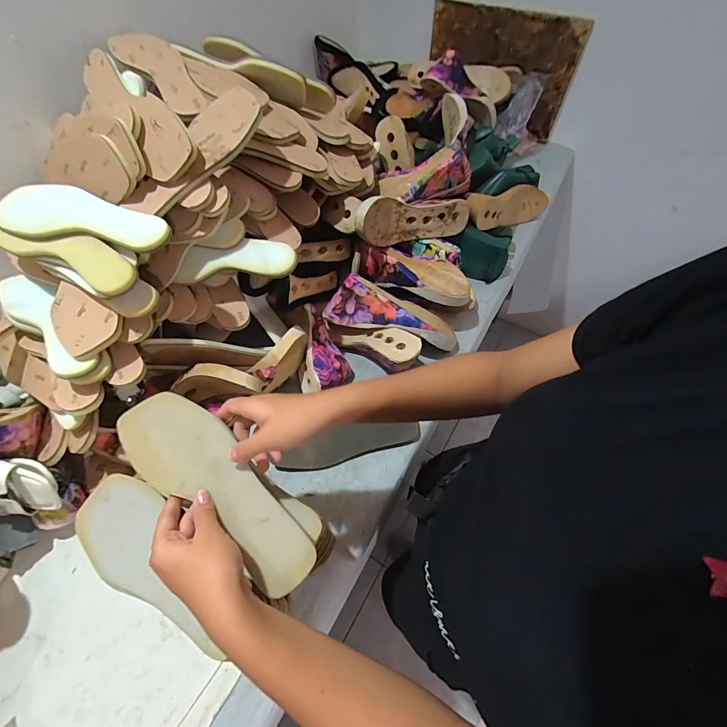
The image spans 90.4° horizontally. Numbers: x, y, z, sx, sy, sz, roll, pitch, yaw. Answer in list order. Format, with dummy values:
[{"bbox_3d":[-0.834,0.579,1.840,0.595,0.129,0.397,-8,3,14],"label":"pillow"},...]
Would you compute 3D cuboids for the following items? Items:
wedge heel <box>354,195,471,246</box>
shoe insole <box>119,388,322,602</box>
[{"bbox_3d":[0.085,-0.259,0.652,0.237,0.079,0.062,-11,58,-23],"label":"wedge heel"},{"bbox_3d":[-0.144,0.119,0.356,0.237,0.009,0.081,39,68,13],"label":"shoe insole"}]

